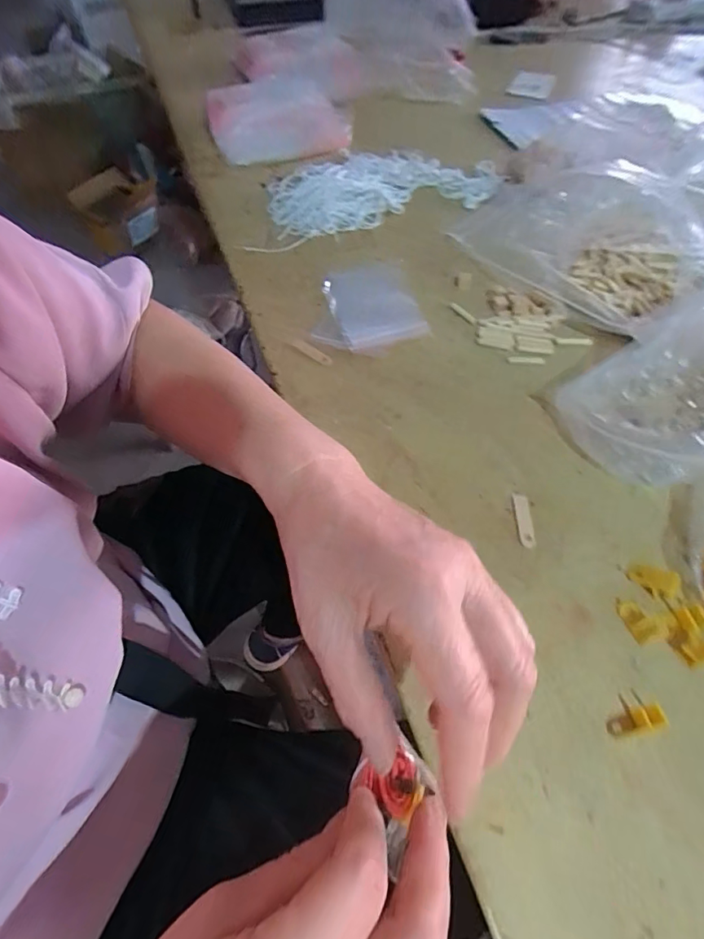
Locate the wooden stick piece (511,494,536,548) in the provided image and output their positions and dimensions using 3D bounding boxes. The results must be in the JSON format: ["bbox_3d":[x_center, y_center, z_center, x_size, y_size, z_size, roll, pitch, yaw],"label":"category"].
[{"bbox_3d":[0.116,0.033,0.328,0.011,0.004,0.041,-1,56,0],"label":"wooden stick piece"}]

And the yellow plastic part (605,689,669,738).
[{"bbox_3d":[0.149,0.130,0.259,0.026,0.016,0.020,-10,57,-6],"label":"yellow plastic part"}]

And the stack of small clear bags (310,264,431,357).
[{"bbox_3d":[0.011,-0.149,0.450,0.098,0.007,0.117,-13,57,-7],"label":"stack of small clear bags"}]

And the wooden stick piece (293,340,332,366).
[{"bbox_3d":[-0.035,-0.101,0.419,0.042,0.004,0.009,33,64,22],"label":"wooden stick piece"}]

